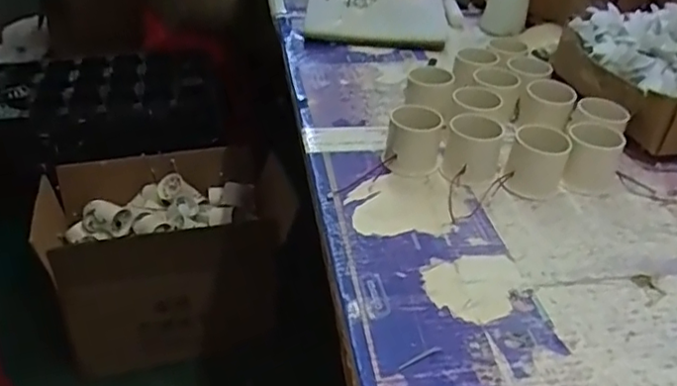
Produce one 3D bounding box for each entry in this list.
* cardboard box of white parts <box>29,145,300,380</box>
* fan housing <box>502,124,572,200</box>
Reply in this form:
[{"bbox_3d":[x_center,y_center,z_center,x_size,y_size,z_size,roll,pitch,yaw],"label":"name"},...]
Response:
[{"bbox_3d":[-0.331,0.135,1.309,0.470,0.324,0.294,-10,36,-19],"label":"cardboard box of white parts"},{"bbox_3d":[0.185,-0.029,0.581,0.051,0.055,0.040,17,38,20],"label":"fan housing"}]

